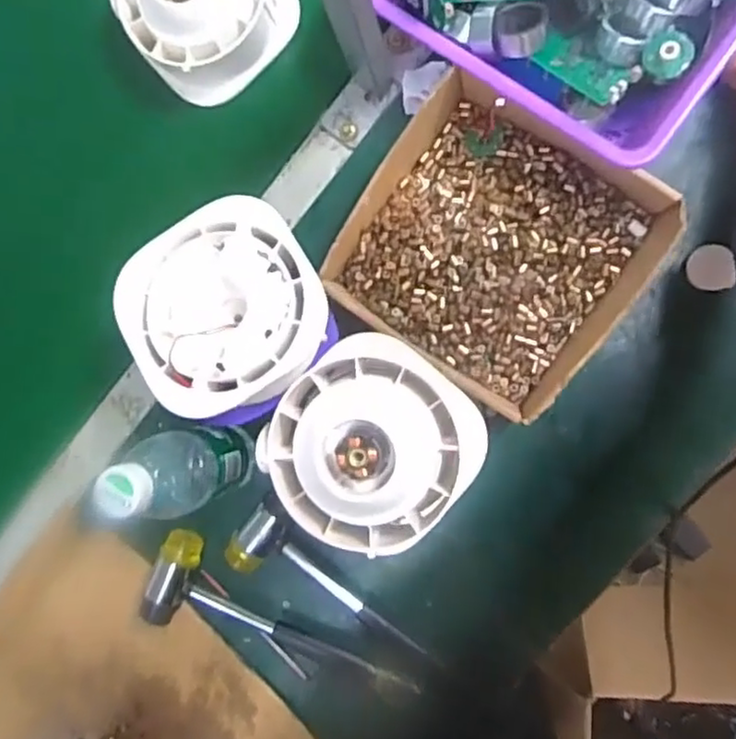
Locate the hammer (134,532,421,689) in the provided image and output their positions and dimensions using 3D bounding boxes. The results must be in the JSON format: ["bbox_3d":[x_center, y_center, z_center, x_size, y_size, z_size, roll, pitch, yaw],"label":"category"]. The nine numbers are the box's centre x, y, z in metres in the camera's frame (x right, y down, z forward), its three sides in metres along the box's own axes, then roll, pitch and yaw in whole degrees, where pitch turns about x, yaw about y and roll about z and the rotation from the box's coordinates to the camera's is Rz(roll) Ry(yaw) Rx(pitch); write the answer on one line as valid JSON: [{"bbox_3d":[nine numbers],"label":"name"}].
[{"bbox_3d":[-0.081,0.229,0.569,0.240,0.026,0.082,26,95,8],"label":"hammer"}]

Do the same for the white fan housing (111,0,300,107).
[{"bbox_3d":[-0.147,-0.314,0.563,0.134,0.069,0.135,-43,85,8],"label":"white fan housing"}]

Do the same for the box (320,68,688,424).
[{"bbox_3d":[0.097,-0.100,0.518,0.222,0.056,0.203,37,97,7],"label":"box"}]

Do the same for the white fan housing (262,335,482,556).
[{"bbox_3d":[0.004,0.051,0.450,0.130,0.069,0.131,0,91,9],"label":"white fan housing"}]

